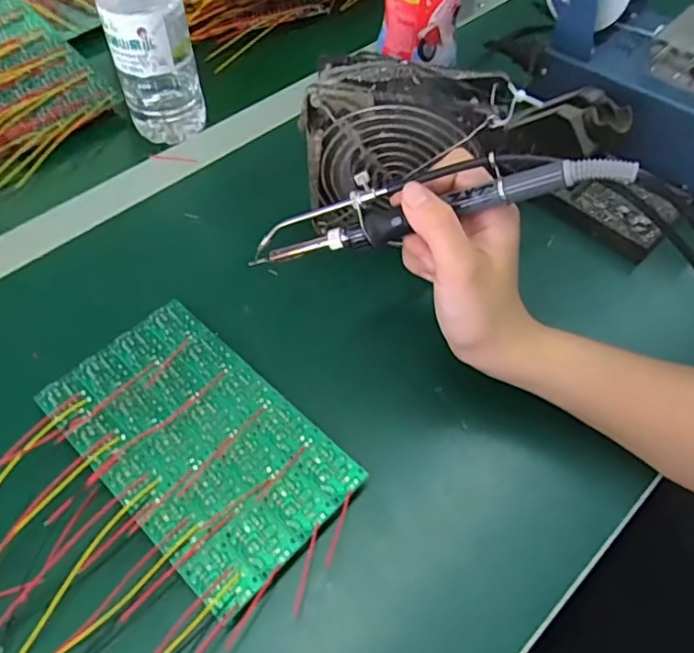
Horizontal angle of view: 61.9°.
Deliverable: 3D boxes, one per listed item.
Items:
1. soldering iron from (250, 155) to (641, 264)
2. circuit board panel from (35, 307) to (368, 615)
[{"bbox_3d":[0.036,-0.065,0.307,0.207,0.032,0.023,-10,51,23],"label":"soldering iron"},{"bbox_3d":[-0.086,0.062,0.331,0.171,0.006,0.100,38,62,24],"label":"circuit board panel"}]

